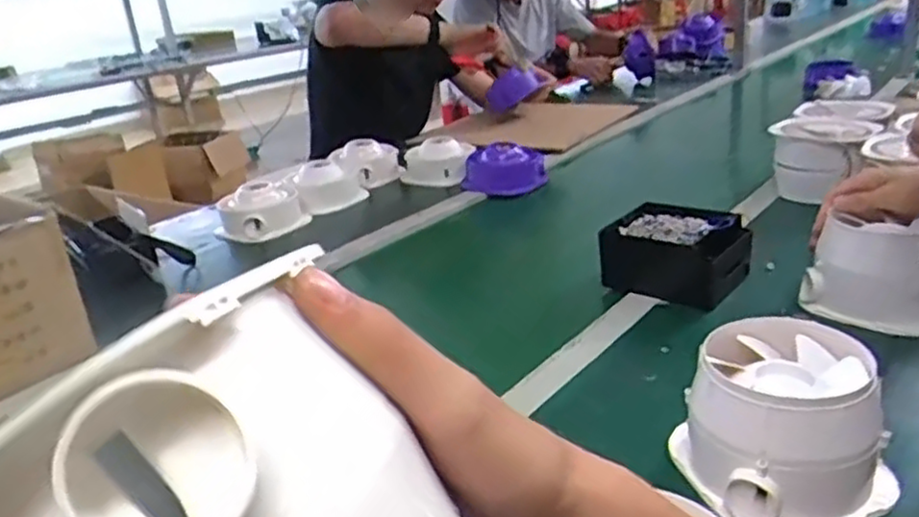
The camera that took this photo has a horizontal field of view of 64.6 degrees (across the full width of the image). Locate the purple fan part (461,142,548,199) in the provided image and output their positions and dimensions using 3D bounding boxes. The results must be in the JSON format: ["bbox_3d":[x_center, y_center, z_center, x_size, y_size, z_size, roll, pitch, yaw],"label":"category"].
[{"bbox_3d":[0.078,-0.164,1.292,0.147,0.069,0.068,-1,22,11],"label":"purple fan part"}]

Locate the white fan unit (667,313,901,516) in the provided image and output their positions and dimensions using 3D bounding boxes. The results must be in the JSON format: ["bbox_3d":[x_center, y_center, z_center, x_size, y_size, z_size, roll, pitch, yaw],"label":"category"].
[{"bbox_3d":[0.231,0.117,0.530,0.120,0.099,0.122,-12,23,-15],"label":"white fan unit"}]

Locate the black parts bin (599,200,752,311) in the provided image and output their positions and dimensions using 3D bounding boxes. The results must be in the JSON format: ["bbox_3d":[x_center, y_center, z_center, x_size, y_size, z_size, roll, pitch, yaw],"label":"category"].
[{"bbox_3d":[0.254,-0.008,0.858,0.149,0.084,0.111,9,26,32],"label":"black parts bin"}]

